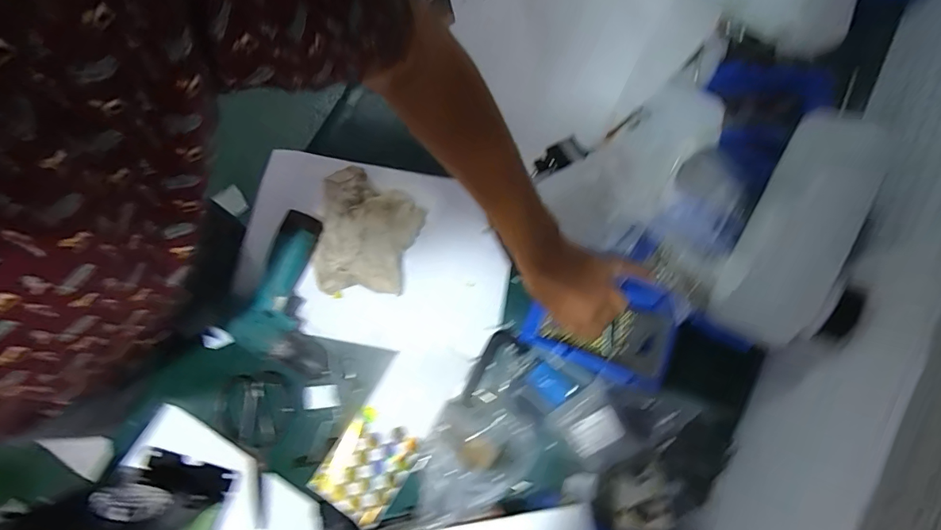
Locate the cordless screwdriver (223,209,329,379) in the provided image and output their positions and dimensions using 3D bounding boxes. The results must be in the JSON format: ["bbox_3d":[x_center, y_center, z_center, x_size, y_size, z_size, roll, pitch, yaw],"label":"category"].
[{"bbox_3d":[-0.231,0.040,0.630,0.145,0.055,0.203,23,81,4],"label":"cordless screwdriver"}]

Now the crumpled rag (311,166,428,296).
[{"bbox_3d":[-0.153,-0.047,0.658,0.157,0.040,0.188,9,80,2],"label":"crumpled rag"}]

